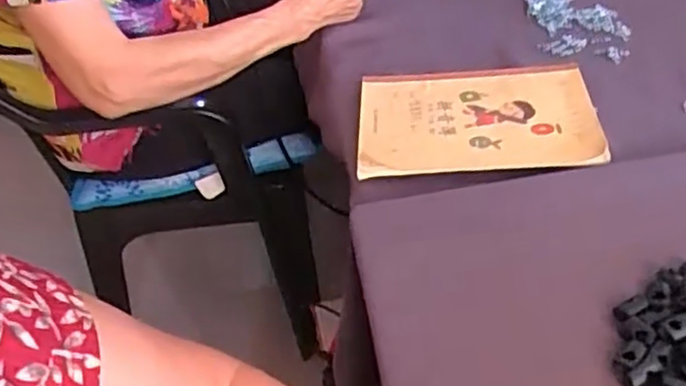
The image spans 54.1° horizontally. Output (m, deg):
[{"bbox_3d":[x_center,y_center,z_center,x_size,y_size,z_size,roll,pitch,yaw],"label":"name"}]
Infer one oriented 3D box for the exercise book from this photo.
[{"bbox_3d":[0.119,-0.072,0.616,0.204,0.011,0.156,-4,43,6],"label":"exercise book"}]

